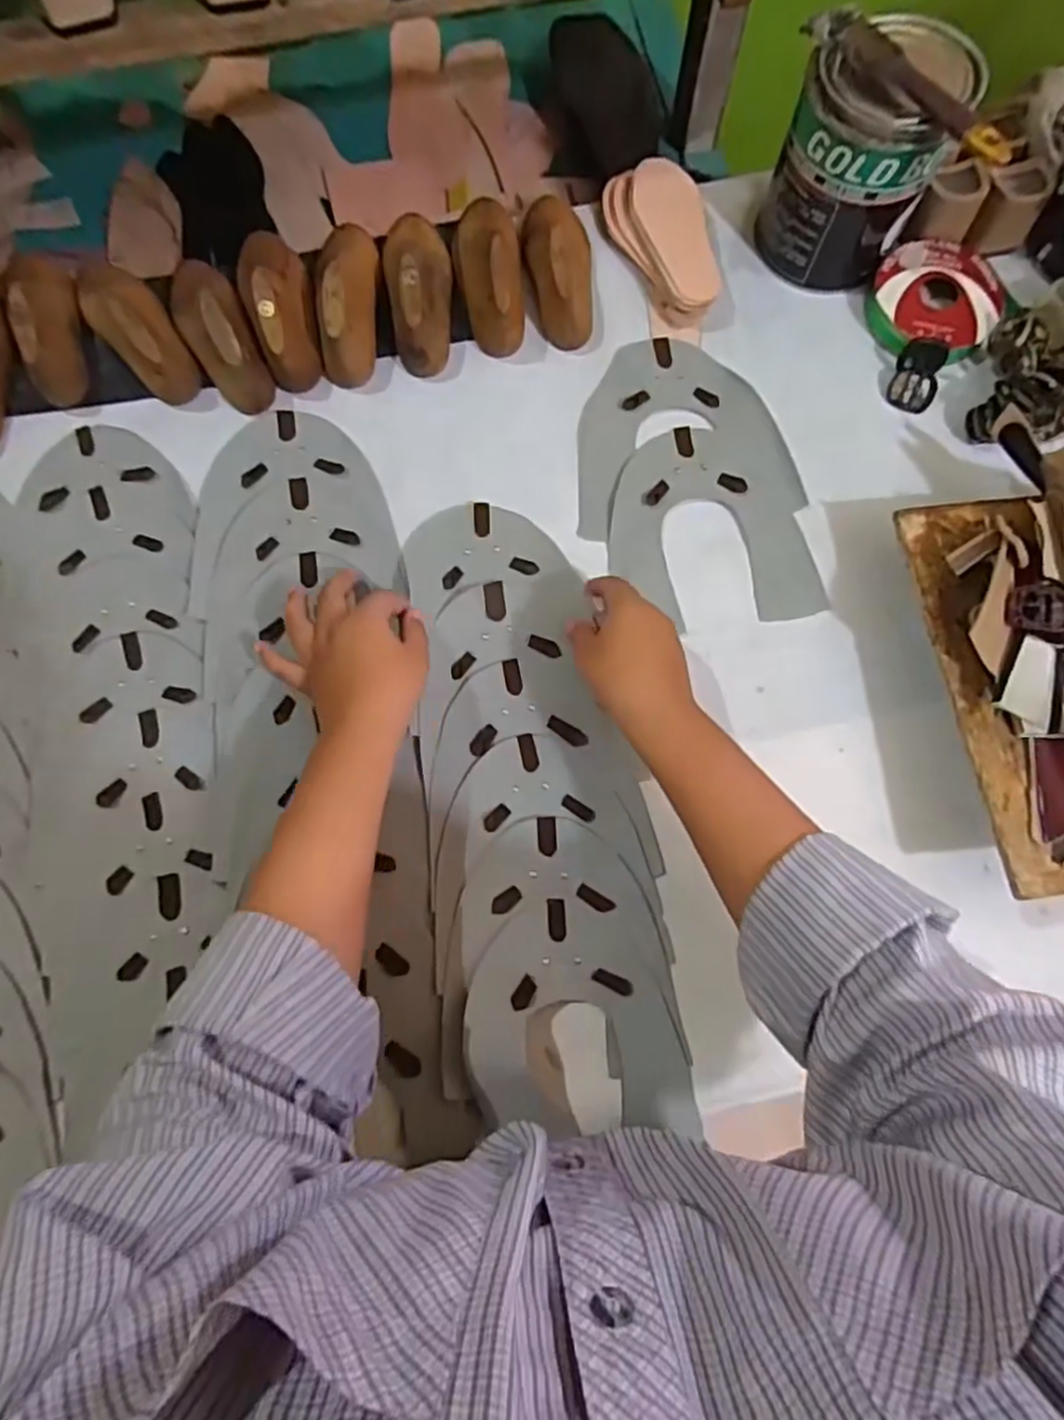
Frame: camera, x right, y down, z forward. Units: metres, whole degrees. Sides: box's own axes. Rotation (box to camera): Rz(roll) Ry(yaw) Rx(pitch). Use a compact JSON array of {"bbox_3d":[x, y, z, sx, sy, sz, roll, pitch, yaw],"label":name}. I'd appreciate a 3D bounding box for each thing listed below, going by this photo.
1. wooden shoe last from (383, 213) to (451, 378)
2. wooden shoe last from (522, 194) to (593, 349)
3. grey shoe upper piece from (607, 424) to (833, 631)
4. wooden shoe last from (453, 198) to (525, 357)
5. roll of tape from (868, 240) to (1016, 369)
[{"bbox_3d":[-0.088,-0.328,0.534,0.049,0.058,0.132,-4,77,-1],"label":"wooden shoe last"},{"bbox_3d":[0.021,-0.352,0.537,0.054,0.049,0.132,-2,77,-1],"label":"wooden shoe last"},{"bbox_3d":[0.127,-0.134,0.515,0.139,0.005,0.159,-14,81,-2],"label":"grey shoe upper piece"},{"bbox_3d":[-0.033,-0.345,0.537,0.049,0.055,0.136,-7,77,-2],"label":"wooden shoe last"},{"bbox_3d":[0.313,-0.319,0.545,0.094,0.024,0.099,0,77,0],"label":"roll of tape"}]

